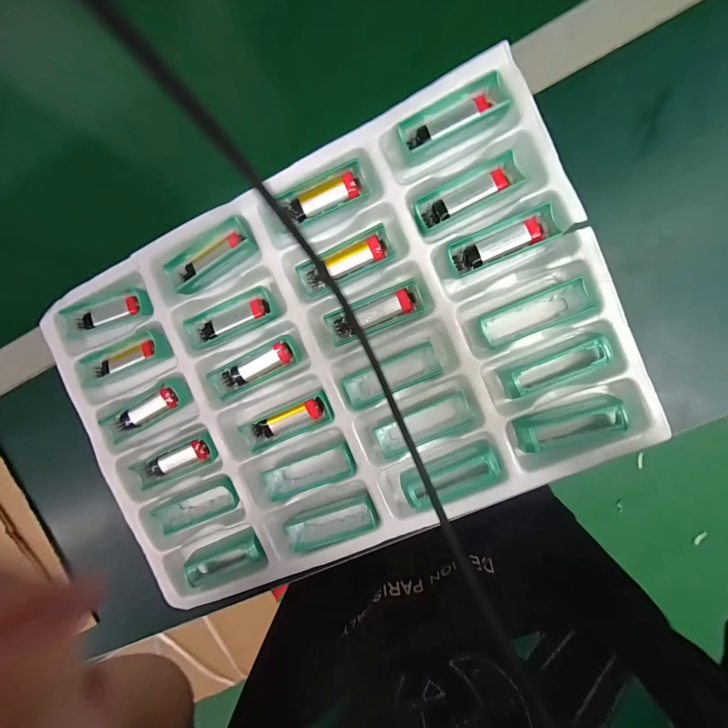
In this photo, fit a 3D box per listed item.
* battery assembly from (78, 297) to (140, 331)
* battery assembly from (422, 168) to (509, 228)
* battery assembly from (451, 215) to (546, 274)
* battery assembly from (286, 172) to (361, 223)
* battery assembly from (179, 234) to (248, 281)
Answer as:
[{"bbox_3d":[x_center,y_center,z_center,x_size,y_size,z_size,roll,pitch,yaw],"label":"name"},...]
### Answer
[{"bbox_3d":[-0.234,-0.045,0.299,0.068,0.007,0.016,-14,94,7],"label":"battery assembly"},{"bbox_3d":[0.078,-0.129,0.255,0.066,0.010,0.016,-25,92,7],"label":"battery assembly"},{"bbox_3d":[0.106,-0.092,0.259,0.069,0.017,0.017,-22,93,7],"label":"battery assembly"},{"bbox_3d":[-0.033,-0.136,0.268,0.062,0.009,0.018,-21,93,7],"label":"battery assembly"},{"bbox_3d":[-0.133,-0.093,0.282,0.069,0.007,0.011,-27,92,8],"label":"battery assembly"}]

